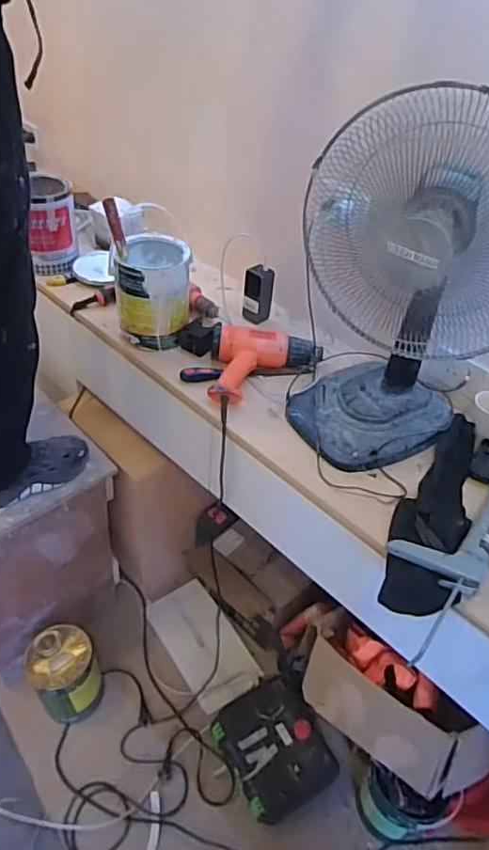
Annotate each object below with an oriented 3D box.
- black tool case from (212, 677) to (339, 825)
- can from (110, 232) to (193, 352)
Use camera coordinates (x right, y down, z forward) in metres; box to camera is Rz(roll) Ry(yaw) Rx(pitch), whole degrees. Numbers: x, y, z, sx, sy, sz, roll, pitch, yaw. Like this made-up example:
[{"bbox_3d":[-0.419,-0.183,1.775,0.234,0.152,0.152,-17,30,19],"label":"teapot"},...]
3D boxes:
[{"bbox_3d":[0.071,0.767,1.421,0.222,0.083,0.264,-20,48,-25],"label":"black tool case"},{"bbox_3d":[-0.202,-0.302,1.311,0.158,0.210,0.172,1,43,-6],"label":"can"}]

